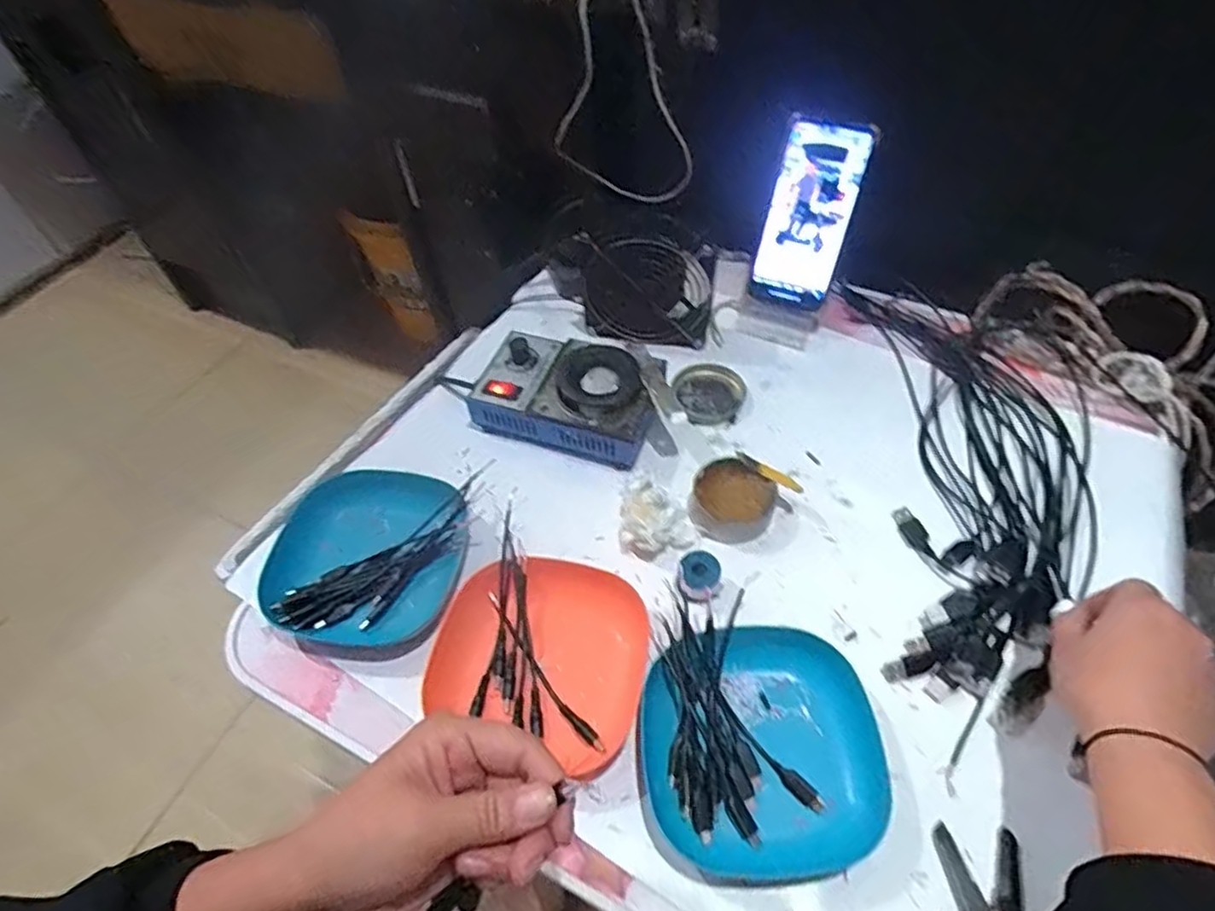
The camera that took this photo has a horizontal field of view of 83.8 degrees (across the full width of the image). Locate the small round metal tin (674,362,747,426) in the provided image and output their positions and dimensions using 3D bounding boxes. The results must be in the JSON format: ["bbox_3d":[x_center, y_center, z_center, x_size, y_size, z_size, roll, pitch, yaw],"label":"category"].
[{"bbox_3d":[0.094,-0.058,0.617,0.063,0.010,0.067,-2,51,3],"label":"small round metal tin"}]

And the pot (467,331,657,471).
[{"bbox_3d":[-0.036,-0.052,0.587,0.151,0.065,0.095,15,54,16],"label":"pot"}]

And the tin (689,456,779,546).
[{"bbox_3d":[0.096,0.037,0.532,0.062,0.027,0.059,-2,51,3],"label":"tin"}]

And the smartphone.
[{"bbox_3d":[0.186,-0.222,0.630,0.073,0.165,0.011,19,23,14],"label":"smartphone"}]

